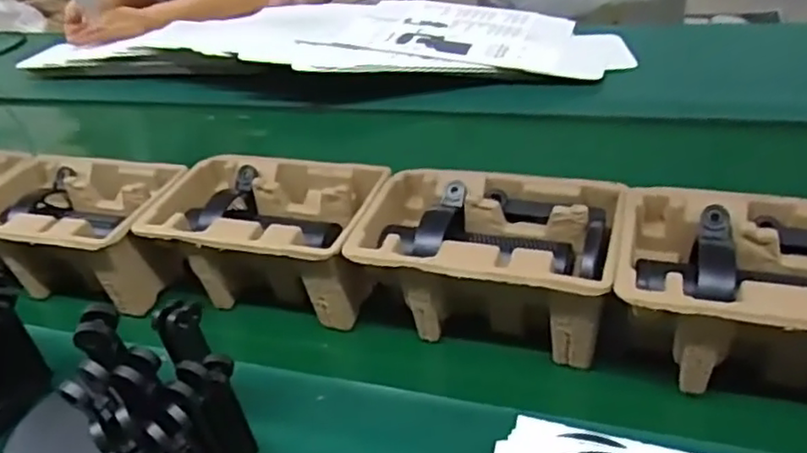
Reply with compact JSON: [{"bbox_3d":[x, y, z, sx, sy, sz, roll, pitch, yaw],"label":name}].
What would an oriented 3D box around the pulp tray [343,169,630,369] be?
[{"bbox_3d":[0.077,0.027,0.610,0.220,0.103,0.143,11,40,18],"label":"pulp tray"}]

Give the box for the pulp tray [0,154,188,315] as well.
[{"bbox_3d":[-0.358,0.001,0.744,0.222,0.107,0.146,9,39,15],"label":"pulp tray"}]

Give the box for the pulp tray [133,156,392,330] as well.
[{"bbox_3d":[-0.137,0.006,0.688,0.226,0.109,0.147,9,39,16],"label":"pulp tray"}]

